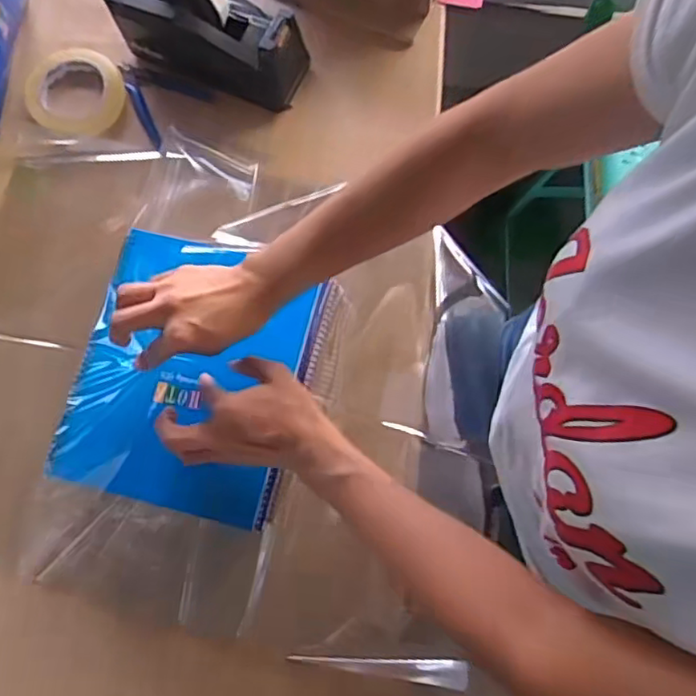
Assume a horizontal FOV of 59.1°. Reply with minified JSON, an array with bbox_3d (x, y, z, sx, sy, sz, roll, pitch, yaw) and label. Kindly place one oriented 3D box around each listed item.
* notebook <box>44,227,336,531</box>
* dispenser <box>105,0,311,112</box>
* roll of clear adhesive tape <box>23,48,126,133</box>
[{"bbox_3d":[-0.147,0.022,0.588,0.207,0.022,0.252,17,78,-4],"label":"notebook"},{"bbox_3d":[-0.149,-0.341,0.659,0.207,0.114,0.074,26,79,7],"label":"dispenser"},{"bbox_3d":[-0.308,-0.290,0.692,0.102,0.030,0.109,0,77,1],"label":"roll of clear adhesive tape"}]

